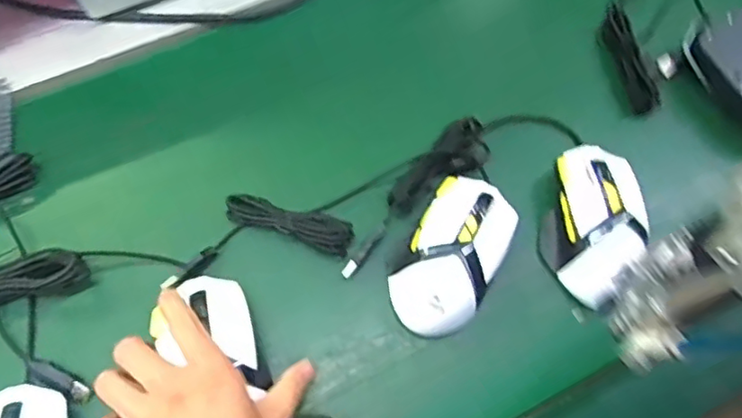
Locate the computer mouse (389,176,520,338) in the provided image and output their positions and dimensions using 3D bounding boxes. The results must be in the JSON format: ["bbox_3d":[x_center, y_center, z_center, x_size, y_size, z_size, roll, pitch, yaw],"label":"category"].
[{"bbox_3d":[0.060,0.030,0.421,0.066,0.038,0.118,29,69,9],"label":"computer mouse"}]

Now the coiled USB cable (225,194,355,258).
[{"bbox_3d":[-0.060,0.010,0.438,0.094,0.011,0.026,18,68,4],"label":"coiled USB cable"}]

